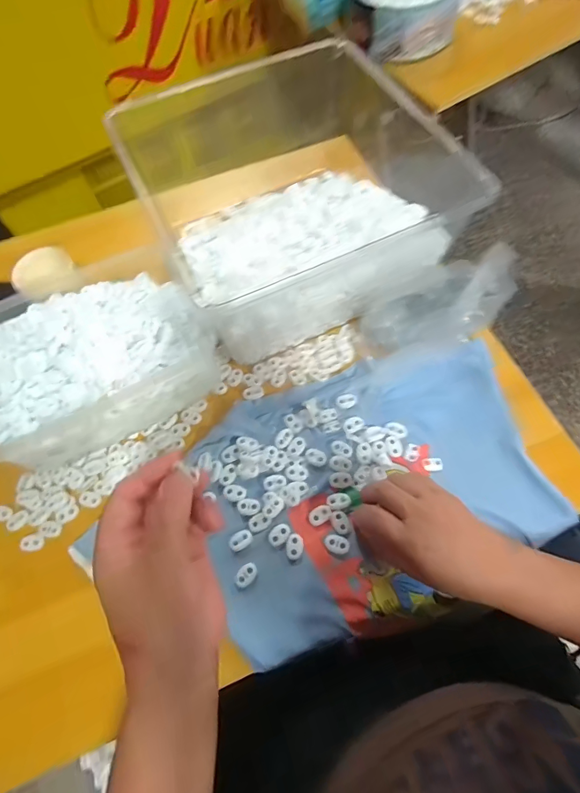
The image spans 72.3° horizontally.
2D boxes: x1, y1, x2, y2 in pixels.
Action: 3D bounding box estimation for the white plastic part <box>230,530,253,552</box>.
[{"bbox_3d":[-0.046,0.136,0.375,0.022,0.004,0.016,-34,70,-12],"label":"white plastic part"}]

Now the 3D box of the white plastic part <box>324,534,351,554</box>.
[{"bbox_3d":[0.044,0.138,0.371,0.024,0.004,0.015,21,69,11],"label":"white plastic part"}]

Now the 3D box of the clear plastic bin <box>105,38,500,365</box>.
[{"bbox_3d":[0.000,-0.227,0.464,0.295,0.143,0.300,-23,68,-7],"label":"clear plastic bin"}]

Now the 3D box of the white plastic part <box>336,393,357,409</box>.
[{"bbox_3d":[0.061,0.004,0.428,0.022,0.008,0.016,-16,67,-5],"label":"white plastic part"}]

